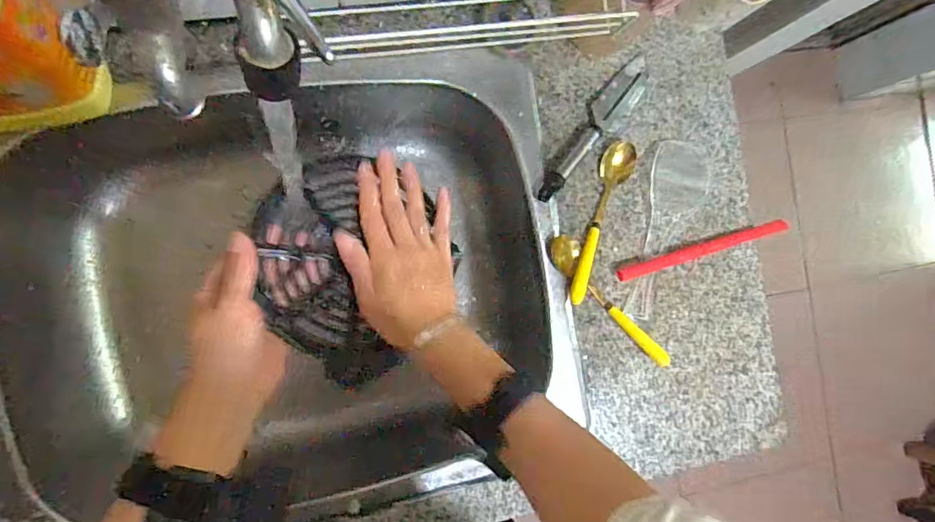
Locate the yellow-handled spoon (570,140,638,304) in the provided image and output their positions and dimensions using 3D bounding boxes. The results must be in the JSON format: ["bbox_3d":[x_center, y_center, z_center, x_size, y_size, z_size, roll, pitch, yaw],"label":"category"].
[{"bbox_3d":[0.142,-0.038,0.529,0.034,0.021,0.171,15,88,-9],"label":"yellow-handled spoon"}]

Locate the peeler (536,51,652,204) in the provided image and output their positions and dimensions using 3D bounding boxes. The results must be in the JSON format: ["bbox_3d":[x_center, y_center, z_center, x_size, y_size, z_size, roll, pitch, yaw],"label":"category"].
[{"bbox_3d":[0.133,-0.141,0.529,0.039,0.019,0.186,43,83,-7],"label":"peeler"}]

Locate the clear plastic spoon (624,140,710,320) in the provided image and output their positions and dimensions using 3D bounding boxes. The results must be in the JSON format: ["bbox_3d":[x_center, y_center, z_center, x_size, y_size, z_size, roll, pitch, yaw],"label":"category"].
[{"bbox_3d":[0.205,-0.038,0.545,0.070,0.012,0.196,26,86,-9],"label":"clear plastic spoon"}]

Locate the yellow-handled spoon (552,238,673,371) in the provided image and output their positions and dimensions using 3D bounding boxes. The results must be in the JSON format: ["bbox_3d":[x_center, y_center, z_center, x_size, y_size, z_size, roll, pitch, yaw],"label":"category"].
[{"bbox_3d":[0.155,0.044,0.531,0.184,0.020,0.031,43,83,-7],"label":"yellow-handled spoon"}]

